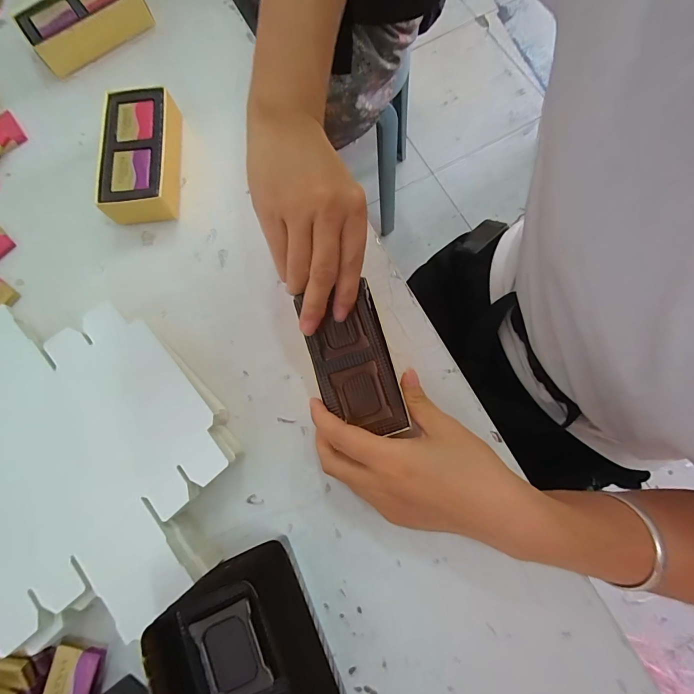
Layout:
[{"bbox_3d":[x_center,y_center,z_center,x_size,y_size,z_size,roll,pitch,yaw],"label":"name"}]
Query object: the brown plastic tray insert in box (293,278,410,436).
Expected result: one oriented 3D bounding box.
[{"bbox_3d":[0.004,0.011,0.251,0.052,0.017,0.100,-17,76,-4],"label":"brown plastic tray insert in box"}]

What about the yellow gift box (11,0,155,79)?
[{"bbox_3d":[-0.260,-0.325,0.365,0.114,0.032,0.059,-33,77,-5],"label":"yellow gift box"}]

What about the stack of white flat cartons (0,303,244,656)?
[{"bbox_3d":[-0.192,0.076,0.258,0.189,0.043,0.239,-44,78,-7],"label":"stack of white flat cartons"}]

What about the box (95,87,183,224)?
[{"bbox_3d":[-0.183,-0.169,0.325,0.053,0.035,0.119,-5,77,2],"label":"box"}]

